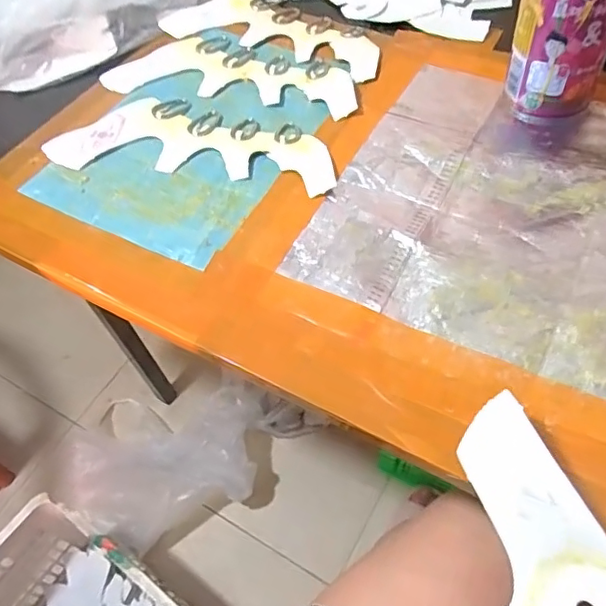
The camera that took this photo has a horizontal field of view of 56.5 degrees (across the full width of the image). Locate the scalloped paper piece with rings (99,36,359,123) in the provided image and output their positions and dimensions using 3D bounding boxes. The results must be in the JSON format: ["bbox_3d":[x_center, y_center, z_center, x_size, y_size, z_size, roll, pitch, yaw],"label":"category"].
[{"bbox_3d":[-0.056,-0.196,0.480,0.219,0.008,0.081,14,57,14],"label":"scalloped paper piece with rings"}]

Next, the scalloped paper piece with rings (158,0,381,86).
[{"bbox_3d":[-0.018,-0.249,0.510,0.213,0.005,0.090,26,61,22],"label":"scalloped paper piece with rings"}]

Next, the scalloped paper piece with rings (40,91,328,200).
[{"bbox_3d":[-0.081,-0.126,0.432,0.222,0.007,0.083,10,57,13],"label":"scalloped paper piece with rings"}]

